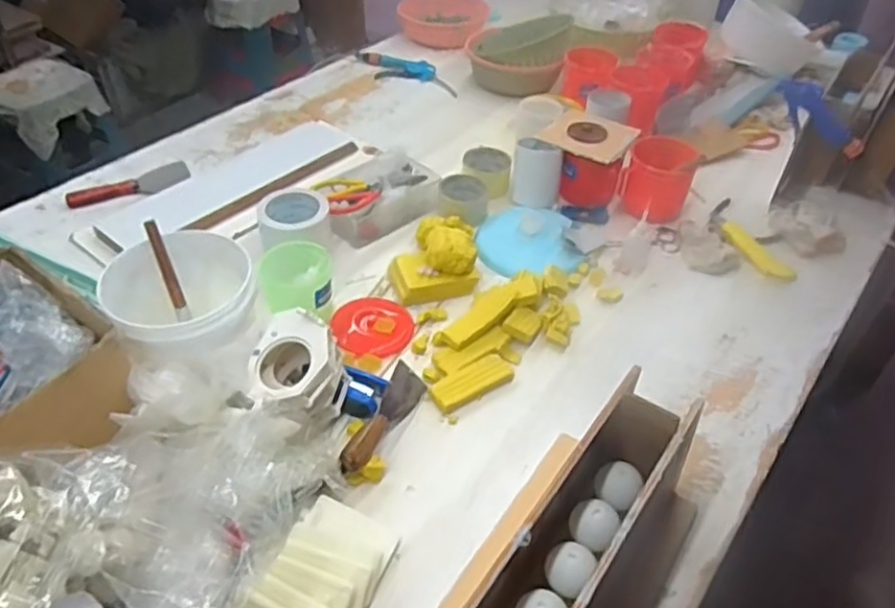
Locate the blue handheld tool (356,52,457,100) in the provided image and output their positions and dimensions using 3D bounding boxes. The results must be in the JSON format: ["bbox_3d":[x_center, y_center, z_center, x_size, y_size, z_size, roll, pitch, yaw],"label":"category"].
[{"bbox_3d":[-0.090,-0.540,1.581,0.265,0.027,0.103,22,47,20],"label":"blue handheld tool"}]

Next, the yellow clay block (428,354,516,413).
[{"bbox_3d":[0.033,0.106,0.917,0.120,0.016,0.045,-24,49,-24],"label":"yellow clay block"}]

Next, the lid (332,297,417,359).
[{"bbox_3d":[-0.103,0.033,0.986,0.108,0.016,0.112,1,43,-1],"label":"lid"}]

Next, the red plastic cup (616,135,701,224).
[{"bbox_3d":[0.363,-0.213,1.194,0.116,0.121,0.105,14,45,13],"label":"red plastic cup"}]

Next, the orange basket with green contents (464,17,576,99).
[{"bbox_3d":[0.159,-0.578,1.546,0.216,0.138,0.190,4,43,3],"label":"orange basket with green contents"}]

